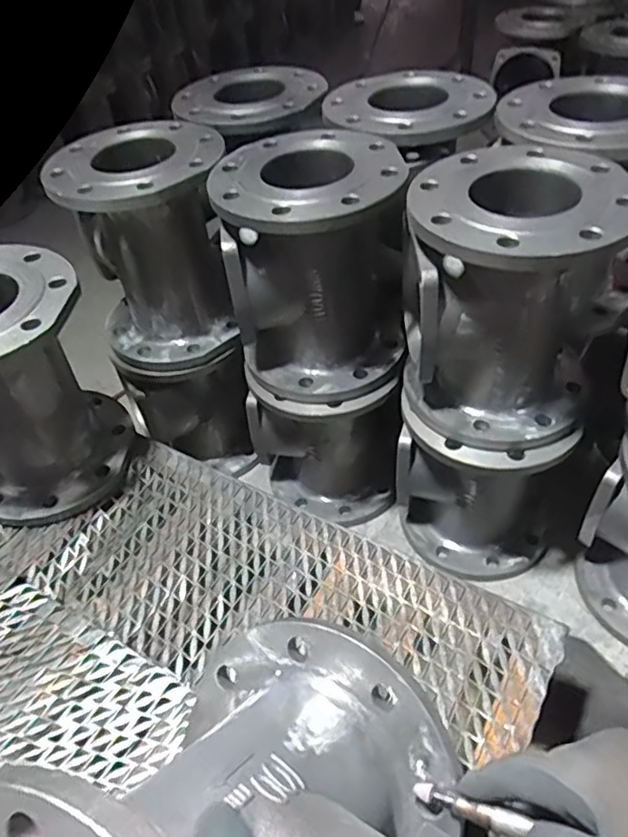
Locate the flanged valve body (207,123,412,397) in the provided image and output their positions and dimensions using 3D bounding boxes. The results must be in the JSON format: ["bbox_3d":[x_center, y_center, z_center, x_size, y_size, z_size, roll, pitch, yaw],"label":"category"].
[{"bbox_3d":[0.004,-0.199,0.763,0.210,0.250,0.249,-3,46,3],"label":"flanged valve body"}]

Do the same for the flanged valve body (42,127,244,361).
[{"bbox_3d":[-0.207,-0.230,0.818,0.205,0.249,0.205,-7,46,-1],"label":"flanged valve body"}]

